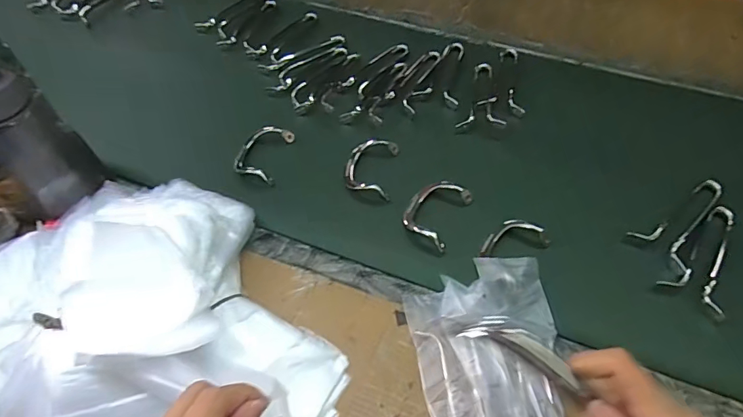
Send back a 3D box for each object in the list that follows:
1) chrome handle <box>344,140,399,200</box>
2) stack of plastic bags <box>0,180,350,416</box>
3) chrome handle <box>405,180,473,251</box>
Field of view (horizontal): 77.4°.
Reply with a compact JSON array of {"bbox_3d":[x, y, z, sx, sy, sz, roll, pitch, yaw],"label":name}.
[{"bbox_3d":[-0.003,-0.058,0.647,0.069,0.035,0.097,8,54,7],"label":"chrome handle"},{"bbox_3d":[-0.245,0.125,0.431,0.346,0.158,0.340,-29,58,-19],"label":"stack of plastic bags"},{"bbox_3d":[0.082,0.001,0.603,0.070,0.027,0.102,25,58,18],"label":"chrome handle"}]

